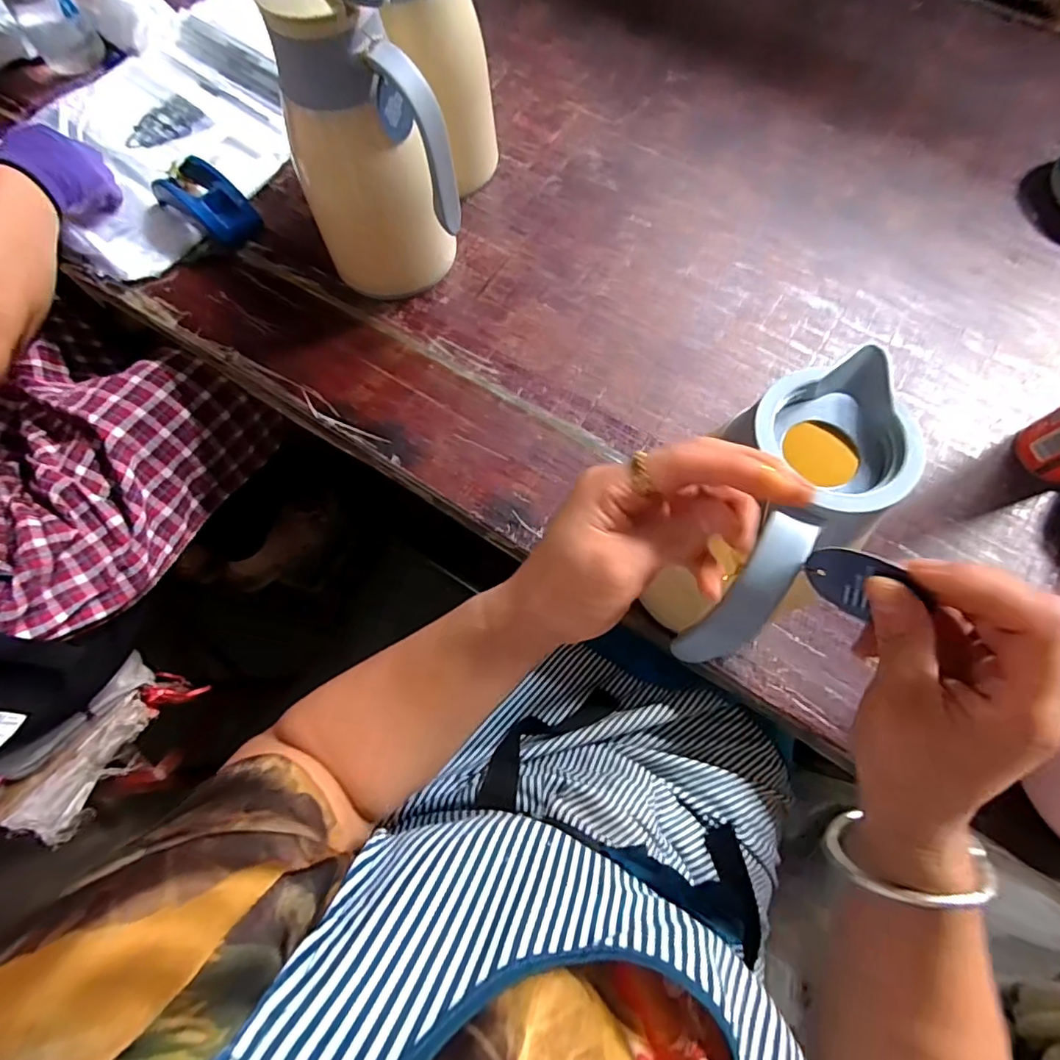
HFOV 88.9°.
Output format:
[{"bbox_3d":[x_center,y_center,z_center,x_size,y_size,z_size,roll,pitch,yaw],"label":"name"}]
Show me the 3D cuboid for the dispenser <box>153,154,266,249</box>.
[{"bbox_3d":[-0.380,-0.388,0.637,0.126,0.041,0.061,37,76,13],"label":"dispenser"}]

